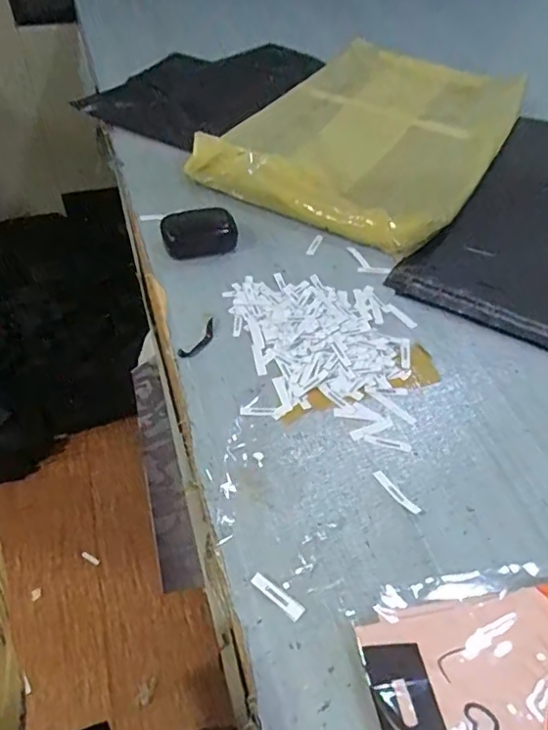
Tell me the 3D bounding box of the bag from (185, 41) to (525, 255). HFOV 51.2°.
[{"bbox_3d":[0.145,-0.321,0.767,0.301,0.047,0.472,26,52,19],"label":"bag"}]

